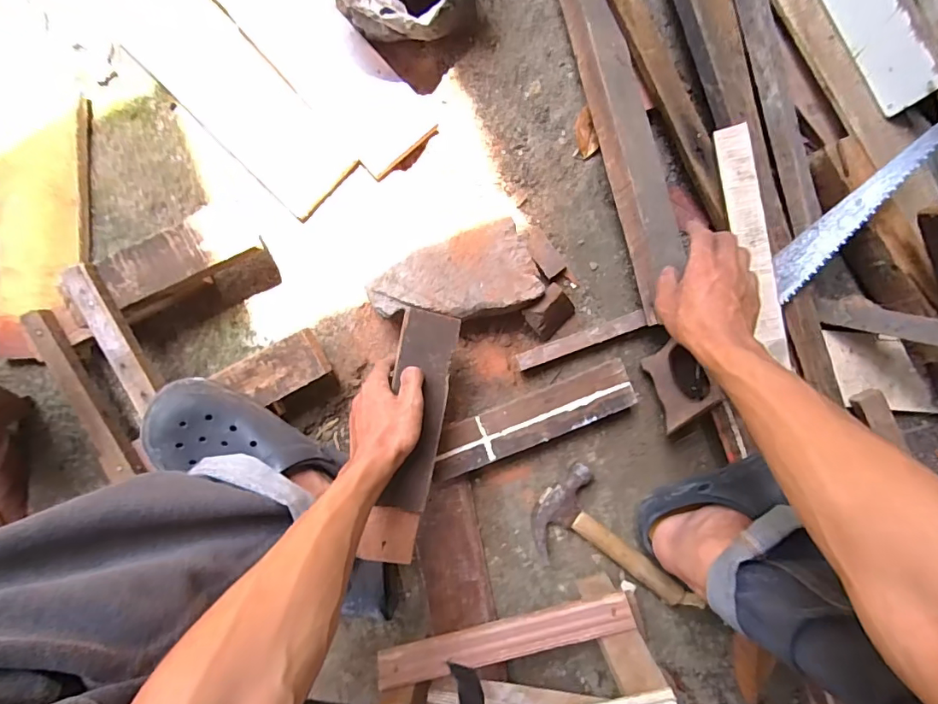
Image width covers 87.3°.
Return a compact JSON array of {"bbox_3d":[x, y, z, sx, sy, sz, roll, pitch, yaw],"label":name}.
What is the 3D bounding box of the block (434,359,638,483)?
[{"bbox_3d":[0.078,0.083,0.604,0.256,0.024,0.062,-21,90,1],"label":"block"}]

